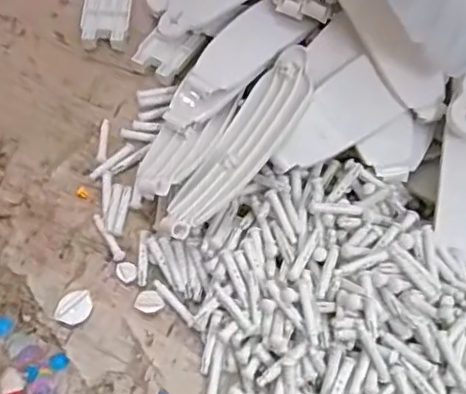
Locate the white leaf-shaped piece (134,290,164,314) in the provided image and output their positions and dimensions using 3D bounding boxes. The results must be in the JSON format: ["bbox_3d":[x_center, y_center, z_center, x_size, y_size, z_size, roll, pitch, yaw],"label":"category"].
[{"bbox_3d":[-0.055,0.069,0.368,0.018,0.004,0.015,20,62,8],"label":"white leaf-shaped piece"}]

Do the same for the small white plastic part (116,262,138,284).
[{"bbox_3d":[-0.071,0.050,0.377,0.013,0.004,0.015,-34,66,-18],"label":"small white plastic part"}]

